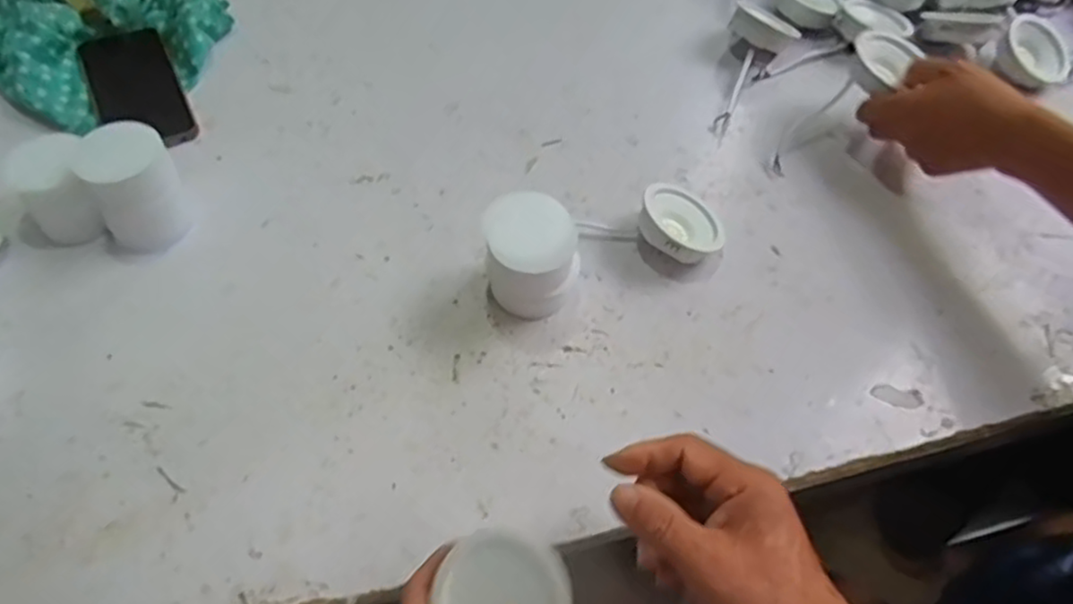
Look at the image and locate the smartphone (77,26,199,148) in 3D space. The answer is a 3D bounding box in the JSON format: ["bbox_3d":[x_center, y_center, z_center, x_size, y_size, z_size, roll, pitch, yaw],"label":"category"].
[{"bbox_3d":[-0.374,-0.198,0.655,0.074,0.016,0.167,-25,60,-16],"label":"smartphone"}]

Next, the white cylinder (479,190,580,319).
[{"bbox_3d":[-0.002,-0.026,0.496,0.066,0.086,0.062,-15,58,-11],"label":"white cylinder"}]

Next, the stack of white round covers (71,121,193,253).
[{"bbox_3d":[-0.306,-0.088,0.537,0.060,0.084,0.056,-17,58,-12],"label":"stack of white round covers"}]

